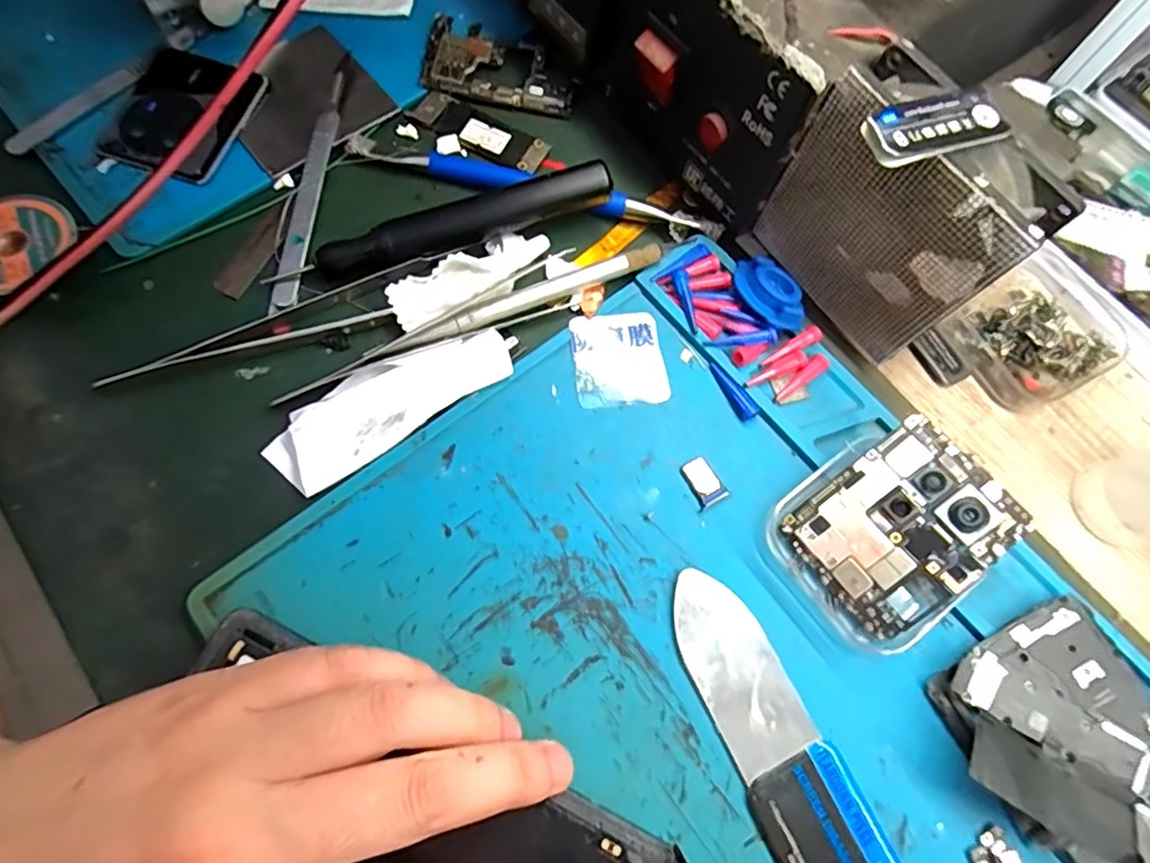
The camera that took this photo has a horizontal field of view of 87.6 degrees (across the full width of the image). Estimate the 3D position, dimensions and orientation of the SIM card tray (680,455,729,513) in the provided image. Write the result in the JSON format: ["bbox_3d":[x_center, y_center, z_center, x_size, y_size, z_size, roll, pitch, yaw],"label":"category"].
[{"bbox_3d":[0.049,0.019,0.228,0.012,0.004,0.019,-29,74,-12],"label":"SIM card tray"}]

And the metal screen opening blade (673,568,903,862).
[{"bbox_3d":[0.068,0.104,0.199,0.035,0.004,0.119,-23,73,-10],"label":"metal screen opening blade"}]

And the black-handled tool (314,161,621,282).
[{"bbox_3d":[-0.045,-0.086,0.246,0.120,0.020,0.015,-19,72,-9],"label":"black-handled tool"}]

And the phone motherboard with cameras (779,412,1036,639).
[{"bbox_3d":[0.115,0.034,0.211,0.065,0.004,0.053,-41,77,7],"label":"phone motherboard with cameras"}]

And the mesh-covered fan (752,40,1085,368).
[{"bbox_3d":[0.114,-0.075,0.220,0.029,0.082,0.078,-34,75,-13],"label":"mesh-covered fan"}]

